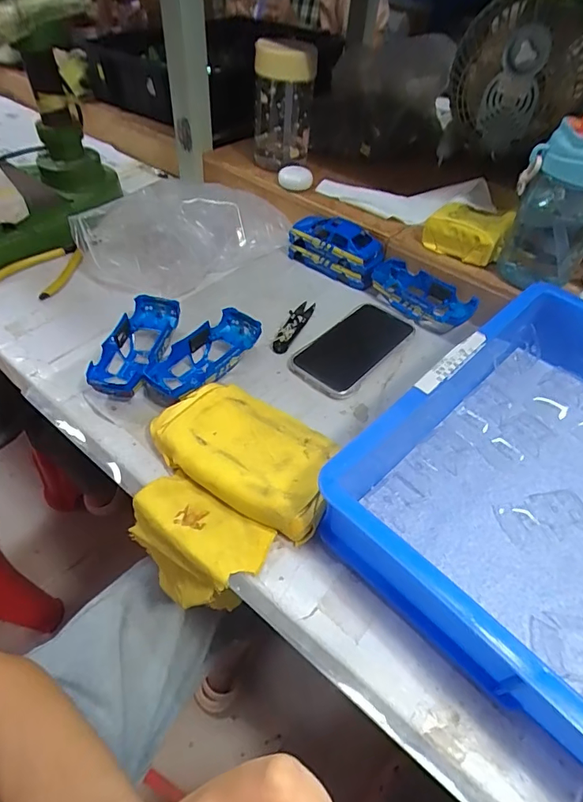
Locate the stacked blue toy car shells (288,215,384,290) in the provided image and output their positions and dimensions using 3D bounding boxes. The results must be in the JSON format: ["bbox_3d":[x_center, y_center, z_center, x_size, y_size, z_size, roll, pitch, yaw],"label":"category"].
[{"bbox_3d":[0.061,-0.209,0.624,0.135,0.058,0.058,28,53,20],"label":"stacked blue toy car shells"}]

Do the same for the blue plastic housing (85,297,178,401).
[{"bbox_3d":[-0.161,-0.057,0.487,0.056,0.043,0.130,10,49,5],"label":"blue plastic housing"}]

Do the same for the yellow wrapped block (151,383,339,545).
[{"bbox_3d":[-0.039,0.048,0.405,0.163,0.034,0.093,26,52,19],"label":"yellow wrapped block"}]

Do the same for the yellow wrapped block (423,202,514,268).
[{"bbox_3d":[0.221,-0.216,0.578,0.092,0.038,0.084,23,51,17],"label":"yellow wrapped block"}]

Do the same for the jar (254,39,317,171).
[{"bbox_3d":[-0.011,-0.442,0.688,0.091,0.154,0.090,2,48,-2],"label":"jar"}]

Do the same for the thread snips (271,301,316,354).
[{"bbox_3d":[0.002,-0.092,0.551,0.021,0.009,0.102,20,50,14],"label":"thread snips"}]

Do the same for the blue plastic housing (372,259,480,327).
[{"bbox_3d":[0.162,-0.133,0.578,0.059,0.029,0.129,-34,58,-28],"label":"blue plastic housing"}]

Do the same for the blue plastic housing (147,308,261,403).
[{"bbox_3d":[-0.087,-0.043,0.482,0.062,0.039,0.134,34,55,24],"label":"blue plastic housing"}]

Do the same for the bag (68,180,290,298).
[{"bbox_3d":[-0.141,-0.236,0.613,0.264,0.095,0.150,-30,57,-26],"label":"bag"}]

